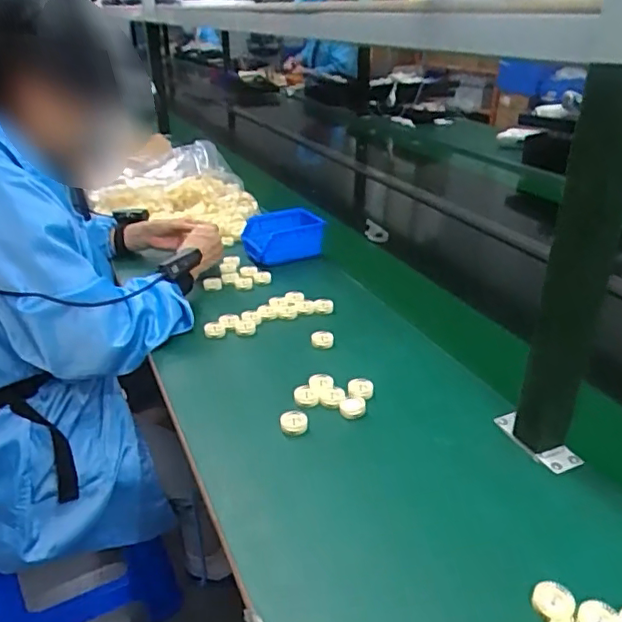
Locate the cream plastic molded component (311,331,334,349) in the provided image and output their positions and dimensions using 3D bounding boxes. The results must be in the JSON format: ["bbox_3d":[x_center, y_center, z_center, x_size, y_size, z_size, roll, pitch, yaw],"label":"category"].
[{"bbox_3d":[0.017,0.040,0.833,0.033,0.014,0.028,0,28,1],"label":"cream plastic molded component"}]

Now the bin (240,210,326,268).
[{"bbox_3d":[-0.057,-0.143,1.084,0.143,0.073,0.116,-14,31,-24],"label":"bin"}]

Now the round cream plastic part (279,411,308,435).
[{"bbox_3d":[-0.020,0.129,0.675,0.032,0.016,0.030,0,28,0],"label":"round cream plastic part"}]

